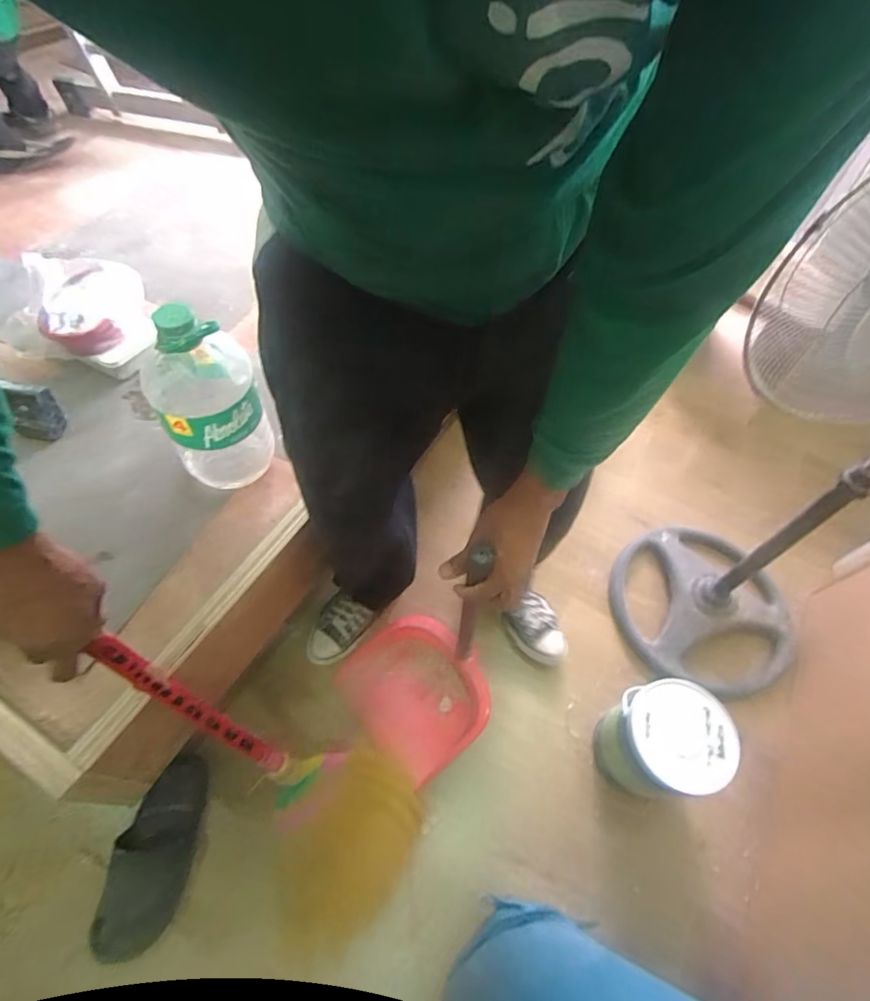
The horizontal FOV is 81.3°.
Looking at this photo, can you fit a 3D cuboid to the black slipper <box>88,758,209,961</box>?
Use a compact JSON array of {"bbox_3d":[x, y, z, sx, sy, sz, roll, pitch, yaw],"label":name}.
[{"bbox_3d":[-0.465,0.590,0.854,0.105,0.085,0.282,10,57,3],"label":"black slipper"}]

